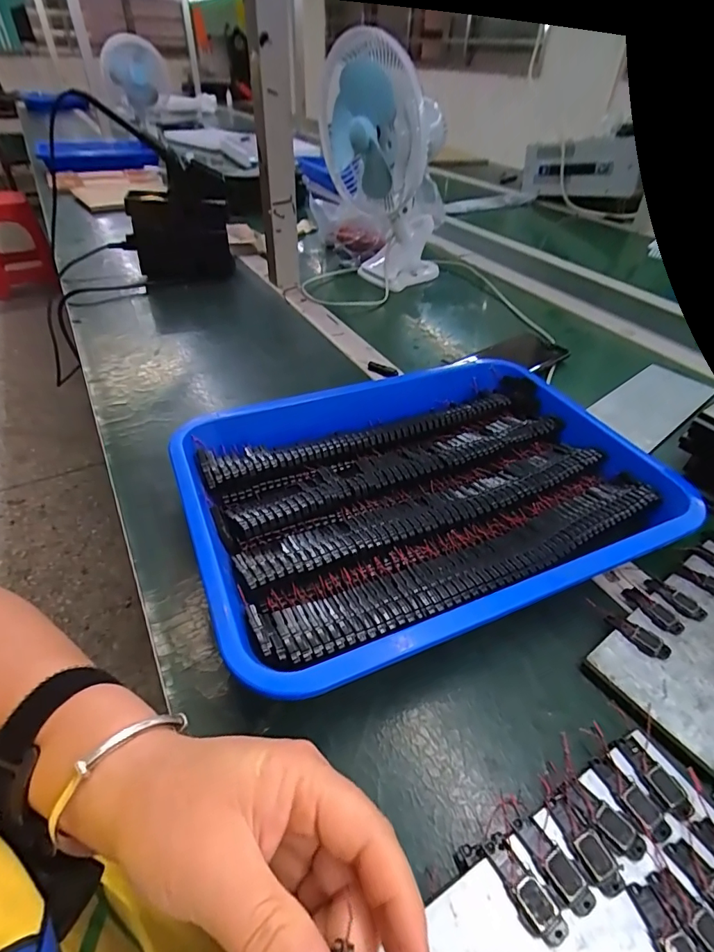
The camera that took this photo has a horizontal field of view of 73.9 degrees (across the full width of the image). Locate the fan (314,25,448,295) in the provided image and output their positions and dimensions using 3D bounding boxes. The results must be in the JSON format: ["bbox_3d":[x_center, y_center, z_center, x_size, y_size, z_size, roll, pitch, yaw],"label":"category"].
[{"bbox_3d":[0.053,-0.465,0.726,0.185,0.315,0.164,25,53,31],"label":"fan"}]

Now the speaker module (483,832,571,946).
[{"bbox_3d":[0.072,0.178,0.205,0.015,0.006,0.040,-23,47,-26],"label":"speaker module"}]

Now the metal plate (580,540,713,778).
[{"bbox_3d":[0.240,0.102,0.316,0.192,0.008,0.079,-26,49,-28],"label":"metal plate"}]

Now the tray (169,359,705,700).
[{"bbox_3d":[0.052,0.010,0.386,0.352,0.047,0.259,-16,45,-19],"label":"tray"}]

